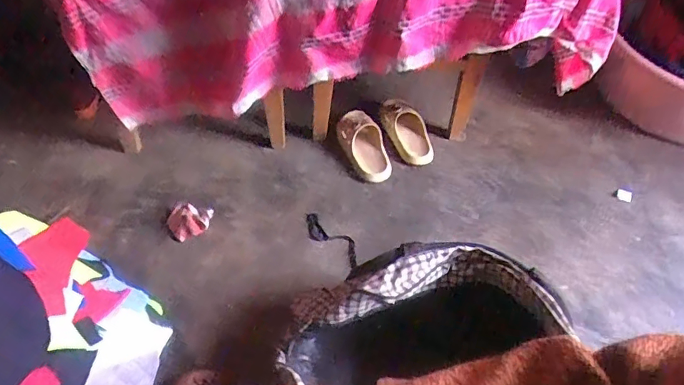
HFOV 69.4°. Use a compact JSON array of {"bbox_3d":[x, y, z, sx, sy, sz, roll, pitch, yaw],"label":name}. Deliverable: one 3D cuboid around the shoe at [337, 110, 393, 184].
[{"bbox_3d":[0.054,-0.115,1.217,0.097,0.055,0.199,-18,67,-19],"label":"shoe"}]

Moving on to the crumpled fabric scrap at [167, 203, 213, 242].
[{"bbox_3d":[-0.330,0.063,1.054,0.091,0.028,0.083,2,50,-3],"label":"crumpled fabric scrap"}]

